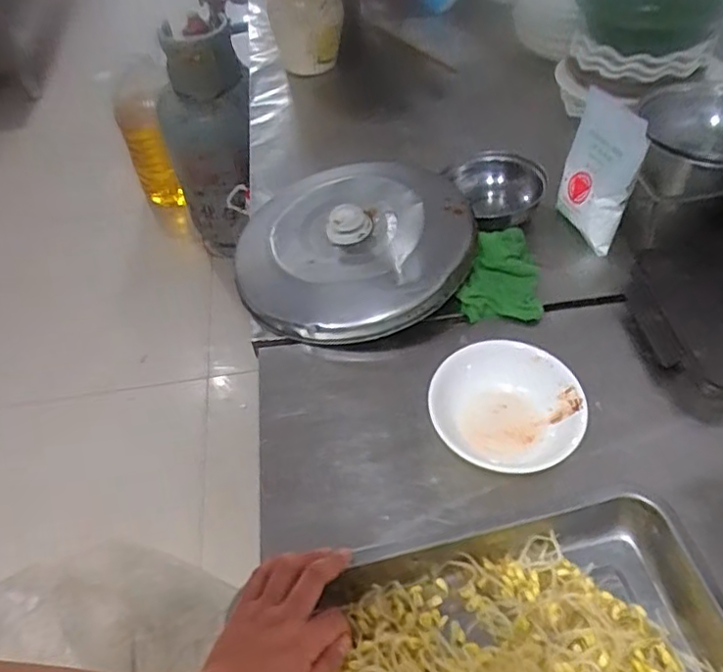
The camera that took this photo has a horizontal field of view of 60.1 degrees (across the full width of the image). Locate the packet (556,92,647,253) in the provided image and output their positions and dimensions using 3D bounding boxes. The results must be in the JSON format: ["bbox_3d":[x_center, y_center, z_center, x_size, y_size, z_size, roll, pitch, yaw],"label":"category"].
[{"bbox_3d":[0.311,-0.218,0.830,0.031,0.183,0.111,-11,40,-24],"label":"packet"}]

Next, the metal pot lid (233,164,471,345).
[{"bbox_3d":[-0.018,-0.128,0.814,0.297,0.056,0.316,-17,50,-9],"label":"metal pot lid"}]

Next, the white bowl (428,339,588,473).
[{"bbox_3d":[0.153,0.075,0.645,0.147,0.054,0.136,-3,50,3],"label":"white bowl"}]

